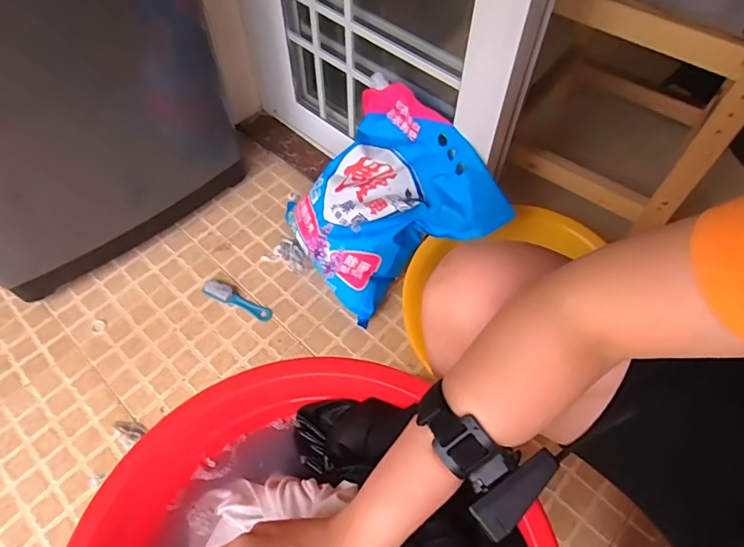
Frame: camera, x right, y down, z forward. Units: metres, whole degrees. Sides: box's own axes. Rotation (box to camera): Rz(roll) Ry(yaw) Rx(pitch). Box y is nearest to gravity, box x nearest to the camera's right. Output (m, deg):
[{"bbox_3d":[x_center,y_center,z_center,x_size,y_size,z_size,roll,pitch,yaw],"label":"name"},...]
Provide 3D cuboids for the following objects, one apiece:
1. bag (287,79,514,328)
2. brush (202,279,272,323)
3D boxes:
[{"bbox_3d":[0.017,-0.133,0.911,0.361,0.171,0.346,-36,67,8],"label":"bag"},{"bbox_3d":[-0.270,0.052,0.980,0.151,0.020,0.038,21,59,13],"label":"brush"}]

